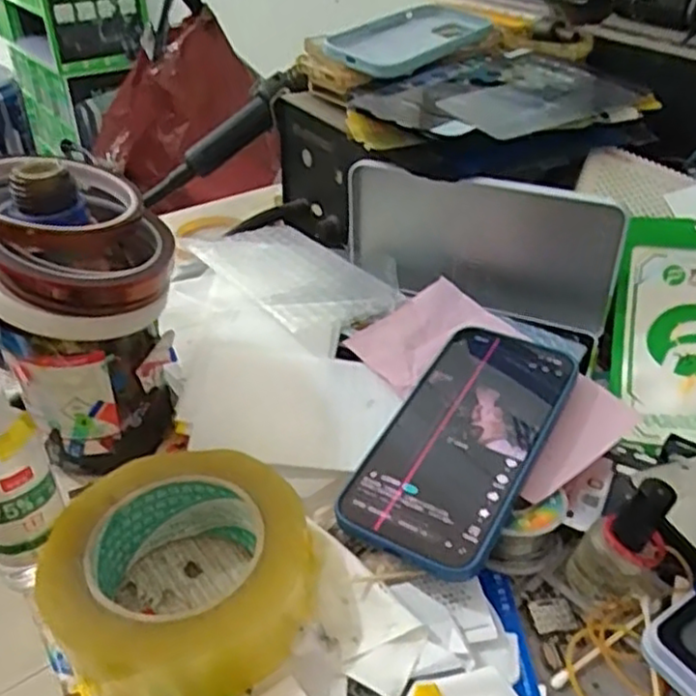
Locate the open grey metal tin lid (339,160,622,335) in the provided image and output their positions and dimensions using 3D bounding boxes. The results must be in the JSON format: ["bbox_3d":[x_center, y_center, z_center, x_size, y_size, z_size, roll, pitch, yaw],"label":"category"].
[{"bbox_3d":[0.087,-0.071,0.484,0.188,0.093,0.014,16,39,21],"label":"open grey metal tin lid"}]

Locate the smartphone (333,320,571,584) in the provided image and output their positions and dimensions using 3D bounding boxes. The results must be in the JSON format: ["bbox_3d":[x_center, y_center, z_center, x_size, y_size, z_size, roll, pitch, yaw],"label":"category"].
[{"bbox_3d":[0.066,0.047,0.389,0.079,0.006,0.167,19,50,27],"label":"smartphone"}]

